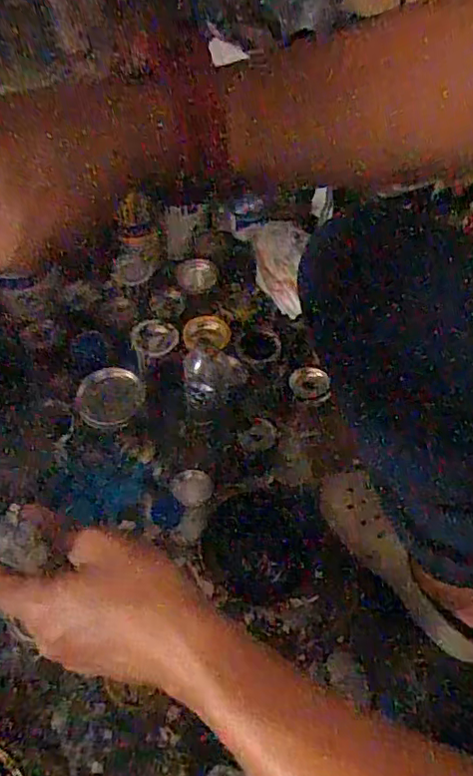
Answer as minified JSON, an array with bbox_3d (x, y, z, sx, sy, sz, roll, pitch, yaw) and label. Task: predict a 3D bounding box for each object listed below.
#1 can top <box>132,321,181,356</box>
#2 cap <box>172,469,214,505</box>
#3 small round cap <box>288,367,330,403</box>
[{"bbox_3d":[-0.125,-0.076,0.864,0.072,0.007,0.069,-2,58,-16],"label":"can top"},{"bbox_3d":[-0.062,0.140,0.790,0.056,0.013,0.047,-1,60,1],"label":"cap"},{"bbox_3d":[0.109,-0.005,0.835,0.057,0.011,0.062,-1,60,2],"label":"small round cap"}]

